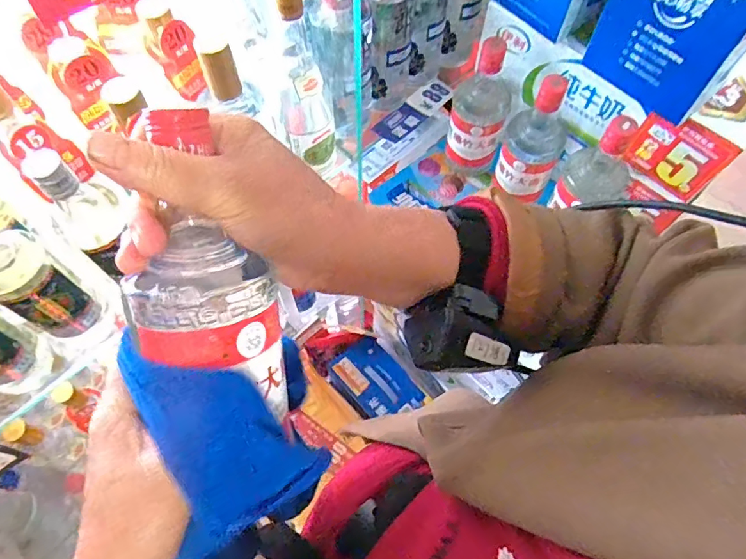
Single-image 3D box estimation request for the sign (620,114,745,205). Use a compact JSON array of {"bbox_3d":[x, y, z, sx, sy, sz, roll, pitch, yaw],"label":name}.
[{"bbox_3d":[0.360,-0.148,0.596,0.098,0.099,0.012,36,68,15],"label":"sign"}]

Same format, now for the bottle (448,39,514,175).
[{"bbox_3d":[0.150,-0.238,0.701,0.080,0.215,0.083,16,65,7],"label":"bottle"}]

